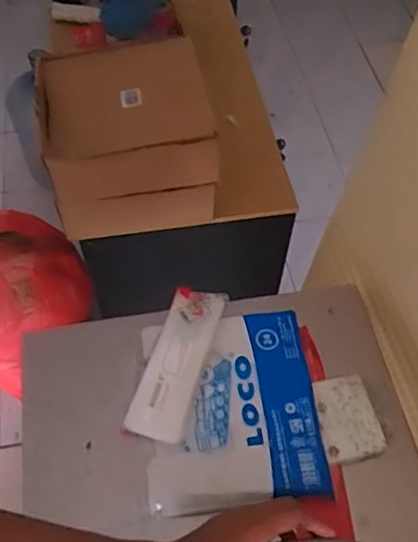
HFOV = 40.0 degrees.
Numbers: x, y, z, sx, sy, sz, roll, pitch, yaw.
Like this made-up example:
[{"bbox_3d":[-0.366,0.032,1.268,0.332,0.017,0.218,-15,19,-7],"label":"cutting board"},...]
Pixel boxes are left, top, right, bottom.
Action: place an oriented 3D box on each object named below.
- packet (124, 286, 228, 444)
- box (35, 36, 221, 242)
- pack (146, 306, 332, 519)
[{"bbox_3d":[-0.042,0.117,0.766,0.072,0.023,0.211,15,58,9],"label":"packet"},{"bbox_3d":[-0.141,-0.227,0.976,0.257,0.197,0.269,-12,58,-9],"label":"box"},{"bbox_3d":[0.032,0.172,0.744,0.220,0.021,0.247,-4,57,-4],"label":"pack"}]

